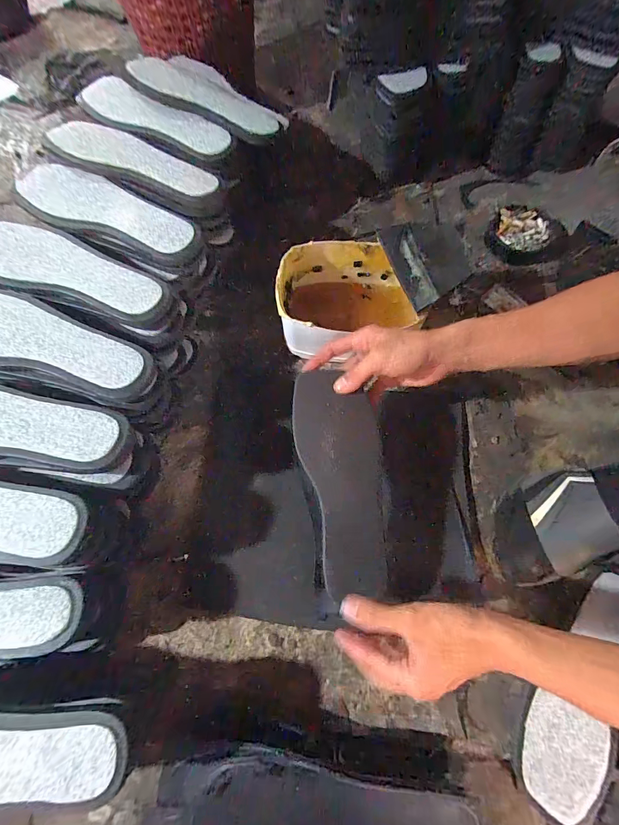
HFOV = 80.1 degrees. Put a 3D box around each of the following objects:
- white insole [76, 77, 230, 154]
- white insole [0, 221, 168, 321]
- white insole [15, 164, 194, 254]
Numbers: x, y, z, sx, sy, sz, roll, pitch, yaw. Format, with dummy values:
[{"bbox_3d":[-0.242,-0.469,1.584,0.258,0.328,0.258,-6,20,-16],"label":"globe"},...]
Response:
[{"bbox_3d":[-0.217,-0.412,0.513,0.231,0.011,0.054,29,92,9],"label":"white insole"},{"bbox_3d":[-0.286,-0.168,0.426,0.244,0.014,0.081,24,71,10],"label":"white insole"},{"bbox_3d":[-0.257,-0.259,0.462,0.243,0.016,0.069,24,71,10],"label":"white insole"}]

